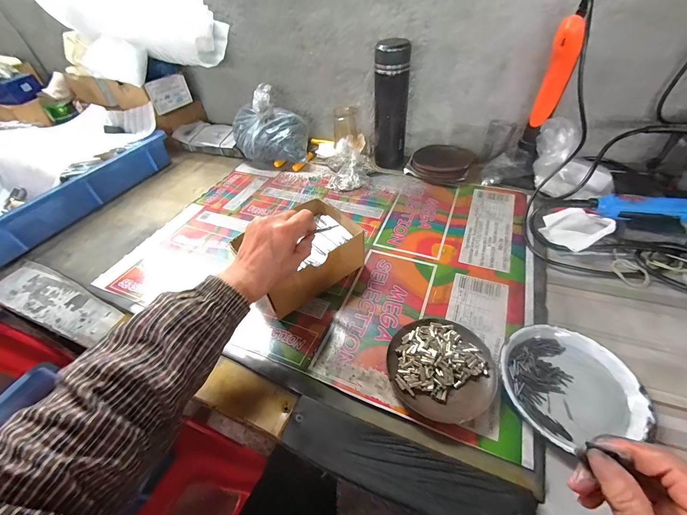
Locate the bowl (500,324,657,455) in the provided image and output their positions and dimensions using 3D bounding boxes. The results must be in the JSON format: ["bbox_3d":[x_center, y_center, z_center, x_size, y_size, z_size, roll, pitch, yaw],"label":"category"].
[{"bbox_3d":[0.237,0.131,0.315,0.131,0.017,0.119,-9,46,-3],"label":"bowl"}]

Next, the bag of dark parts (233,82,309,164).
[{"bbox_3d":[-0.173,-0.295,0.680,0.186,0.143,0.107,7,47,12],"label":"bag of dark parts"}]

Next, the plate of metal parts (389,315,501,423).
[{"bbox_3d":[0.110,0.120,0.330,0.112,0.024,0.111,-3,46,3],"label":"plate of metal parts"}]

